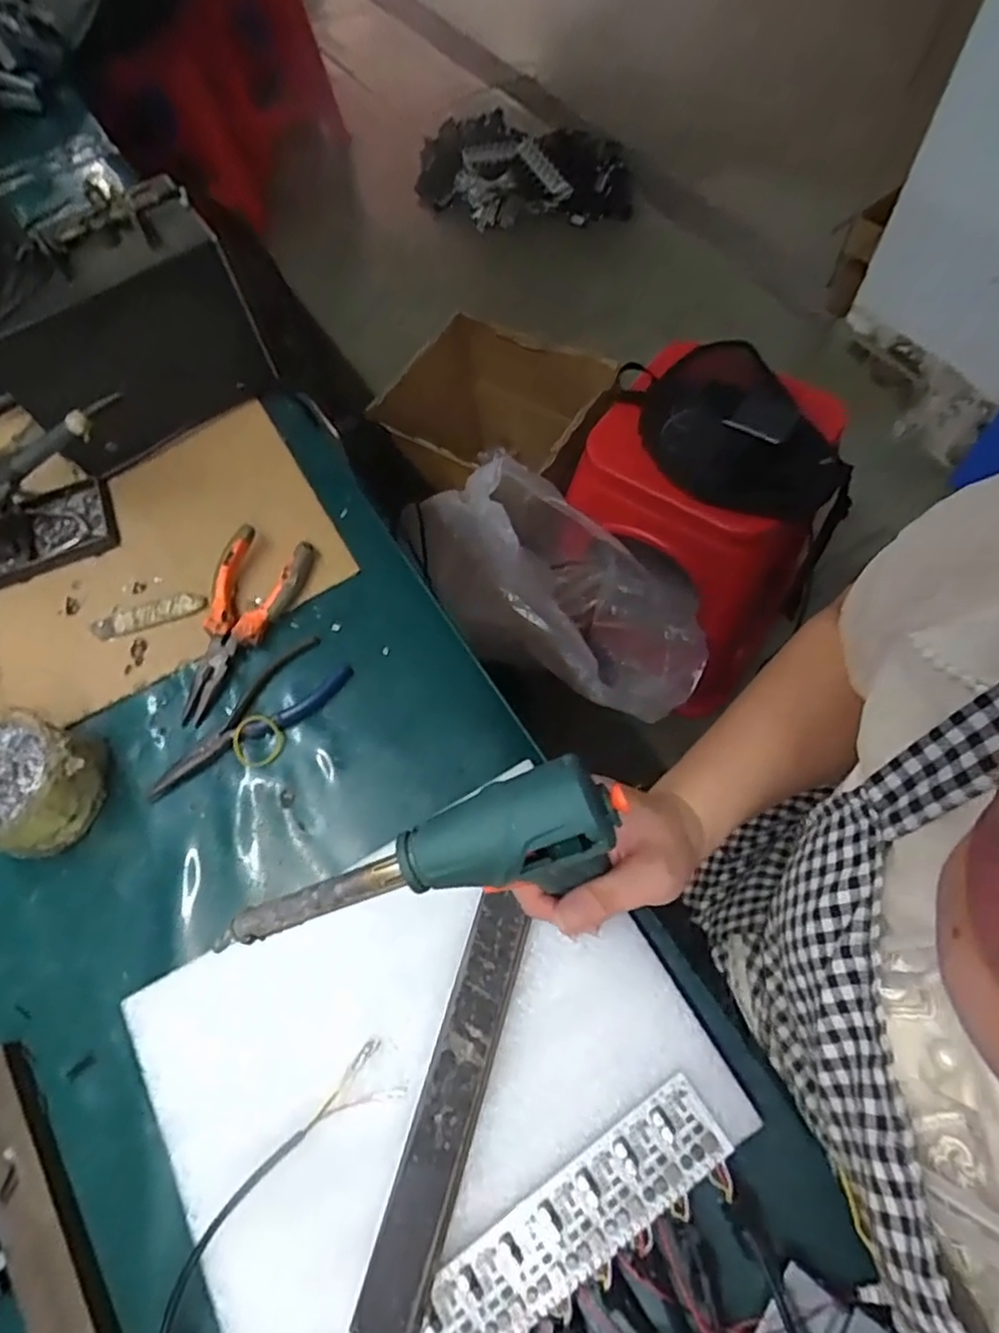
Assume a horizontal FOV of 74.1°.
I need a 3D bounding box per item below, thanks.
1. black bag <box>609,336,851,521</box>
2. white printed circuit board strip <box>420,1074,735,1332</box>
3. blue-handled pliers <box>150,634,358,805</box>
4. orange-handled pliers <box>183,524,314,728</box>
[{"bbox_3d":[0.295,-0.309,0.898,0.203,0.113,0.316,-43,68,-15],"label":"black bag"},{"bbox_3d":[0.037,0.276,0.327,0.171,0.011,0.042,-32,66,-11],"label":"white printed circuit board strip"},{"bbox_3d":[-0.179,0.039,0.470,0.153,0.015,0.051,-37,67,-13],"label":"blue-handled pliers"},{"bbox_3d":[-0.196,-0.034,0.486,0.056,0.027,0.148,18,67,13],"label":"orange-handled pliers"}]

